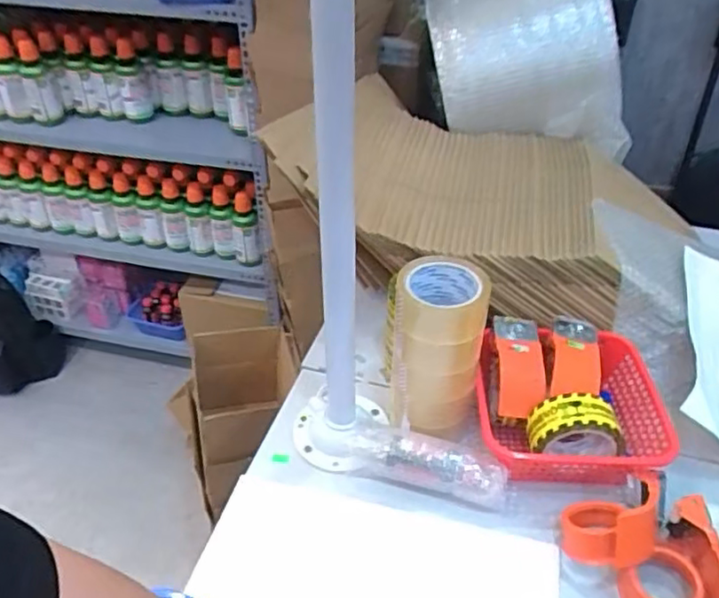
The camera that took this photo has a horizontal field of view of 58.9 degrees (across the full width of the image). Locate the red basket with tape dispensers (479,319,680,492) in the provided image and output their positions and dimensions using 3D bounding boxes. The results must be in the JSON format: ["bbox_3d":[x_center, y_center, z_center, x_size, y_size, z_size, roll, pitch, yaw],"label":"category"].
[{"bbox_3d":[0.269,0.130,0.805,0.234,0.103,0.219,3,38,4],"label":"red basket with tape dispensers"}]

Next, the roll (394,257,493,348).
[{"bbox_3d":[0.093,0.000,0.721,0.106,0.051,0.096,10,39,12],"label":"roll"}]

